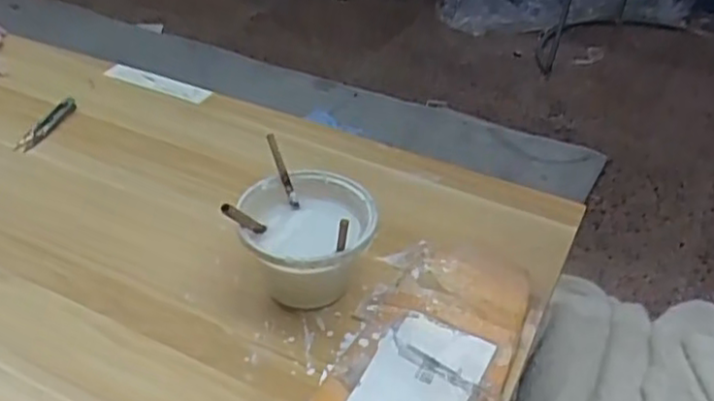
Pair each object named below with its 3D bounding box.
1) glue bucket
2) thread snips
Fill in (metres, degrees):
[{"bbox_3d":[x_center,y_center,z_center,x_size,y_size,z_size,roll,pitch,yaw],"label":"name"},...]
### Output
[{"bbox_3d":[-0.041,0.038,0.593,0.105,0.088,0.105,3,37,-2],"label":"glue bucket"},{"bbox_3d":[-0.351,-0.087,0.802,0.024,0.015,0.102,12,38,11],"label":"thread snips"}]

